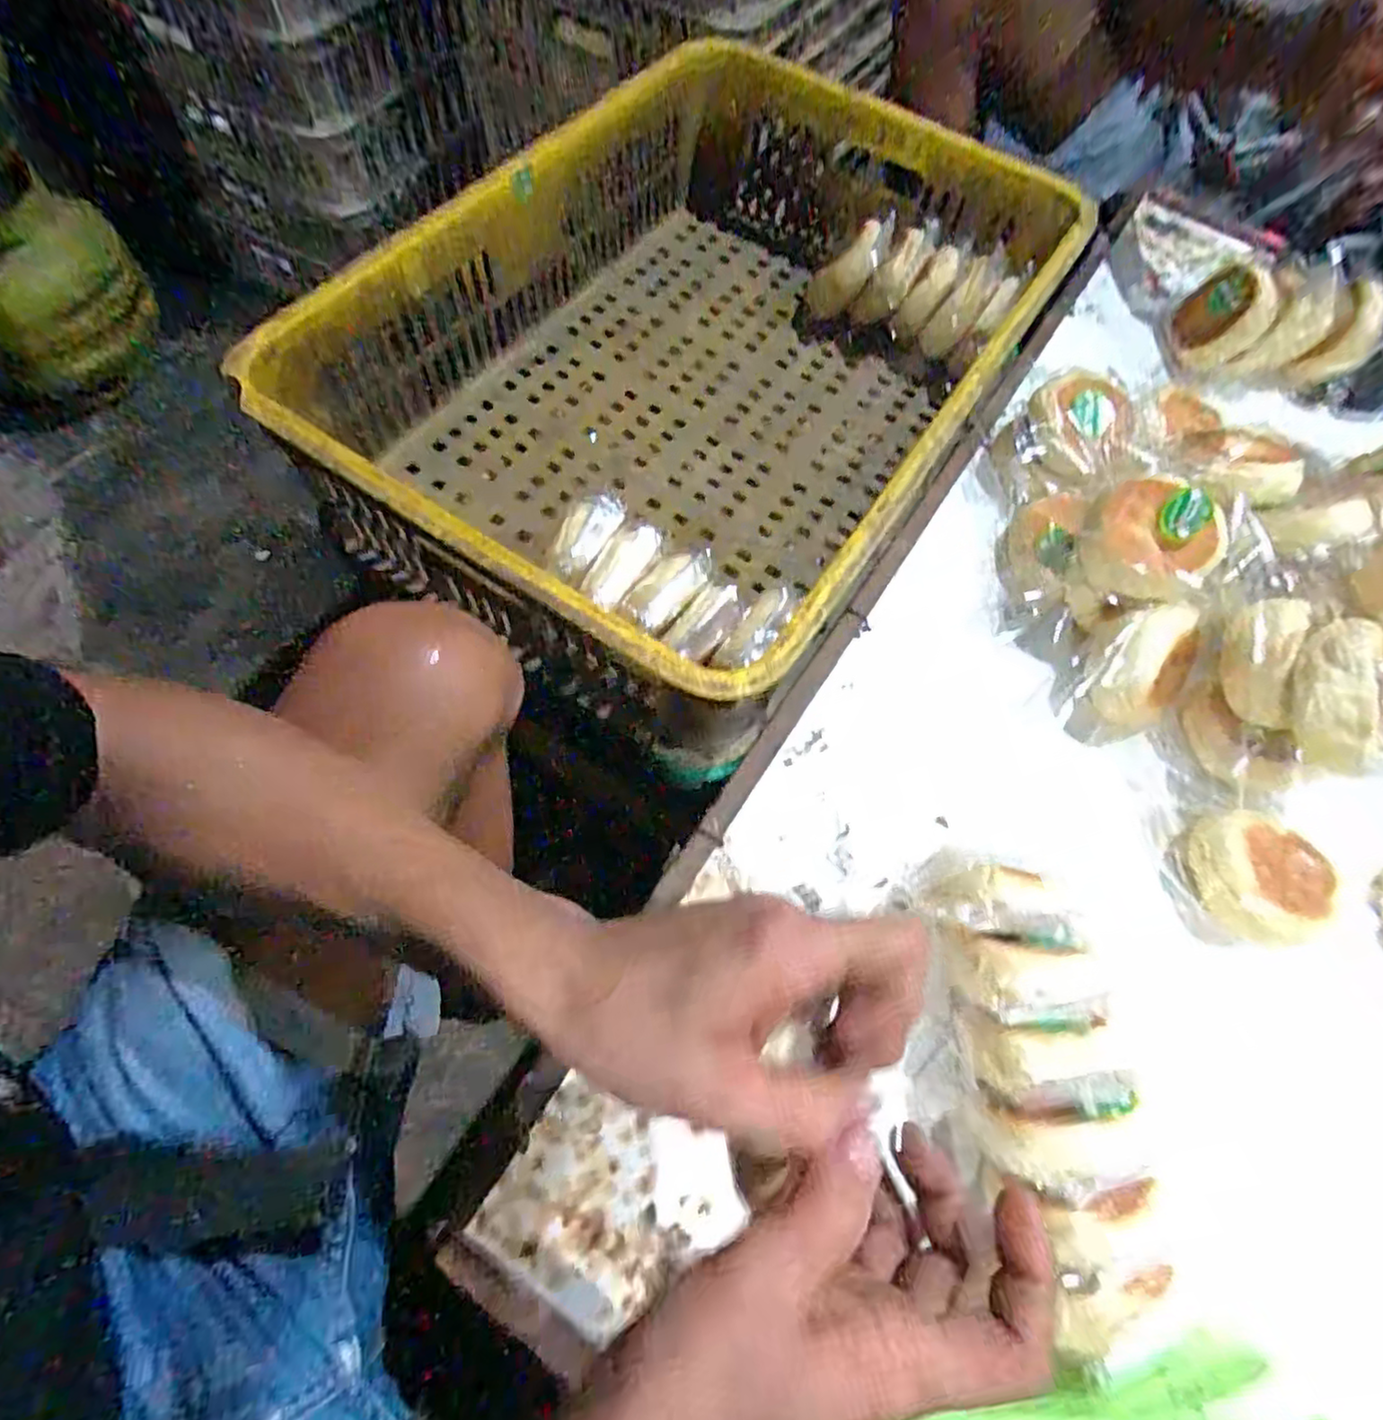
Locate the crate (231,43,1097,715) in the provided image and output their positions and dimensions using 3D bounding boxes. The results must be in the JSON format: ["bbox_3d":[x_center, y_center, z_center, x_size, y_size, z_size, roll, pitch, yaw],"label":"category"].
[{"bbox_3d":[0.021,-0.305,0.583,0.425,0.150,0.614,33,67,11],"label":"crate"}]

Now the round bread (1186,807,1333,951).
[{"bbox_3d":[0.375,0.113,0.465,0.079,0.039,0.082,1,65,-3],"label":"round bread"}]

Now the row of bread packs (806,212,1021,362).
[{"bbox_3d":[0.208,-0.403,0.678,0.182,0.081,0.084,22,66,6],"label":"row of bread packs"}]

